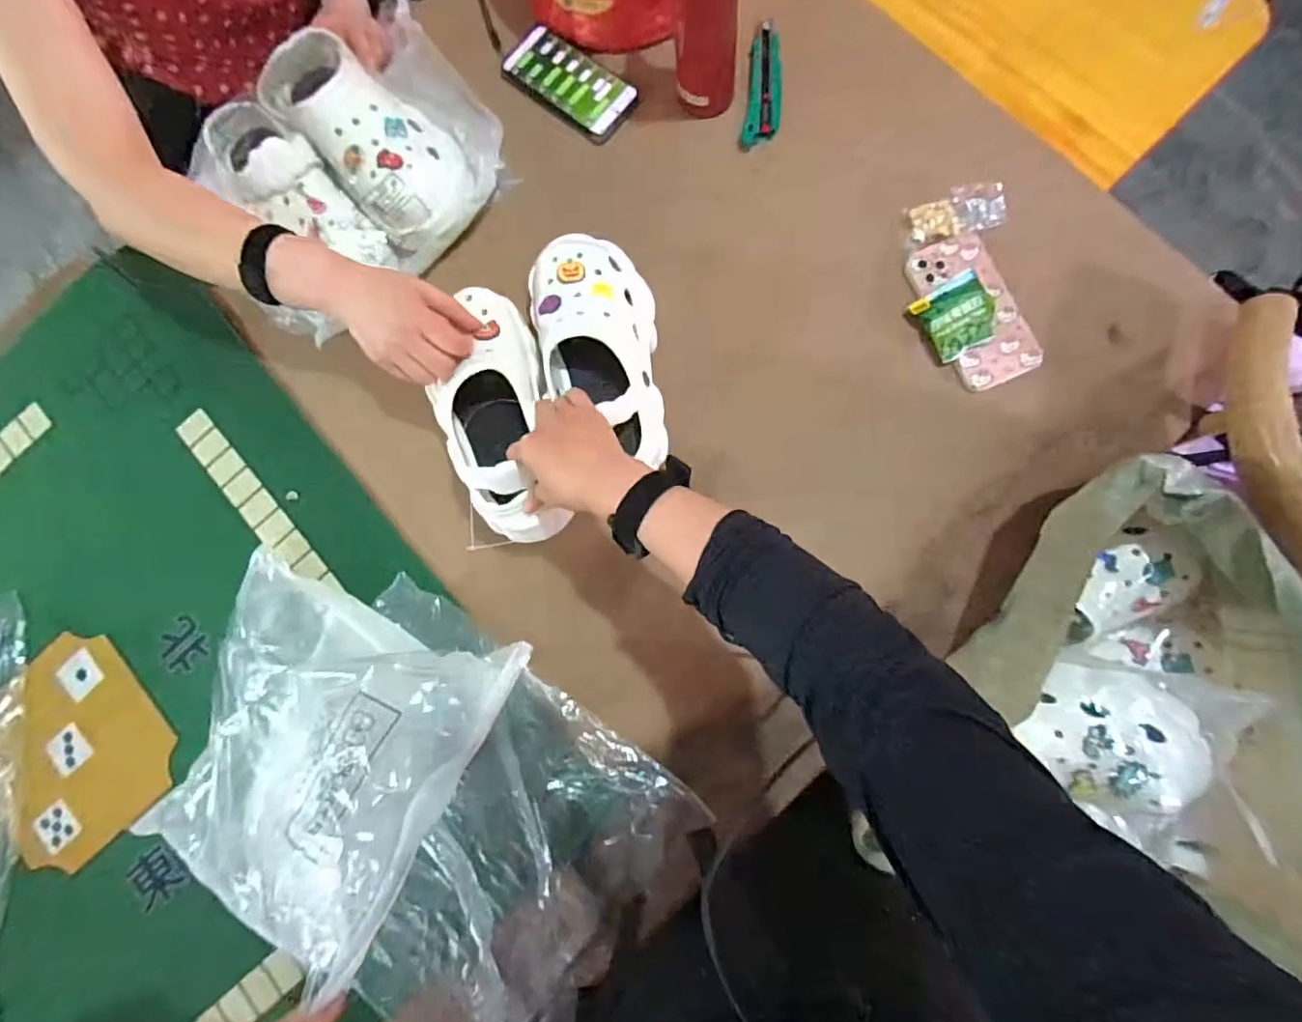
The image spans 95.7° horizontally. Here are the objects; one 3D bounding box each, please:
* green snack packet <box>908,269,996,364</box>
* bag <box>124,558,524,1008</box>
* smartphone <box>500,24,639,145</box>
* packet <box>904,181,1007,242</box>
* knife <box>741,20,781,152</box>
[{"bbox_3d":[0.315,-0.200,0.604,0.069,0.018,0.073,-29,83,18],"label":"green snack packet"},{"bbox_3d":[-0.304,0.214,0.518,0.296,0.155,0.265,16,86,5],"label":"bag"},{"bbox_3d":[-0.095,-0.499,0.683,0.157,0.006,0.079,38,87,8],"label":"smartphone"},{"bbox_3d":[0.322,-0.314,0.621,0.096,0.017,0.049,-12,82,2],"label":"packet"},{"bbox_3d":[0.129,-0.480,0.659,0.039,0.017,0.149,6,83,5],"label":"knife"}]

